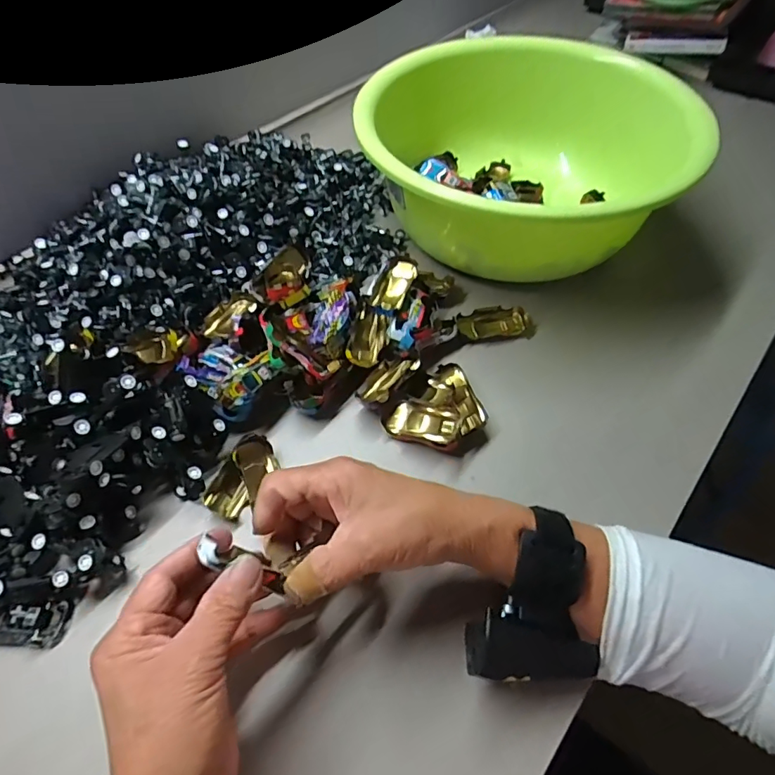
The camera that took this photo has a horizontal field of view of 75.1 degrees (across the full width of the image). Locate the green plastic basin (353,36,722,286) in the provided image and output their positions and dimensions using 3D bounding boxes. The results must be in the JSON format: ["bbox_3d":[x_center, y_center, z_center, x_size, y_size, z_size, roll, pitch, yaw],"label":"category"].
[{"bbox_3d":[0.118,-0.226,0.512,0.267,0.139,0.267,1,54,-1],"label":"green plastic basin"}]

